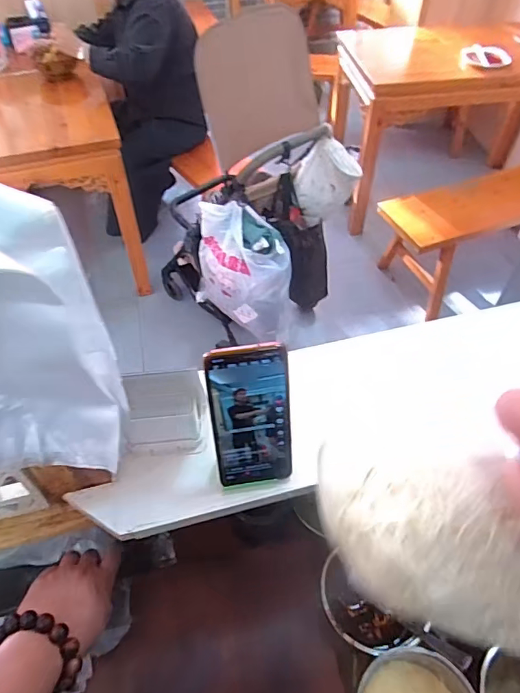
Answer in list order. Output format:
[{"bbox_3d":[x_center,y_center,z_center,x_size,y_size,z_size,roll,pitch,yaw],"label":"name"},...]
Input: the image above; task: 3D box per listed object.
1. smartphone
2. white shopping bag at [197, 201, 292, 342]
[{"bbox_3d":[-0.008,0.070,0.460,0.075,0.161,0.009,-7,29,-5],"label":"smartphone"},{"bbox_3d":[-0.060,-0.237,1.438,0.326,0.338,0.173,33,58,24],"label":"white shopping bag"}]

